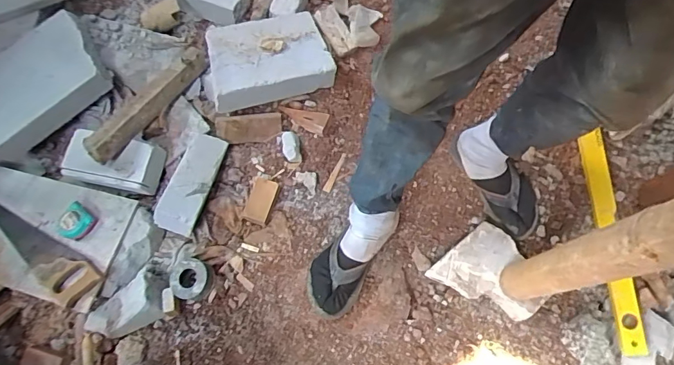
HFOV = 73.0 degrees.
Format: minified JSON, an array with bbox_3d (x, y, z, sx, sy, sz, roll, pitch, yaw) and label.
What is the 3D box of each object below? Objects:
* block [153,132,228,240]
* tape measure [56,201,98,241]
[{"bbox_3d":[-0.310,0.005,0.972,0.083,0.070,0.240,11,56,4],"label":"block"},{"bbox_3d":[-0.531,0.082,0.928,0.057,0.032,0.068,38,77,15],"label":"tape measure"}]

